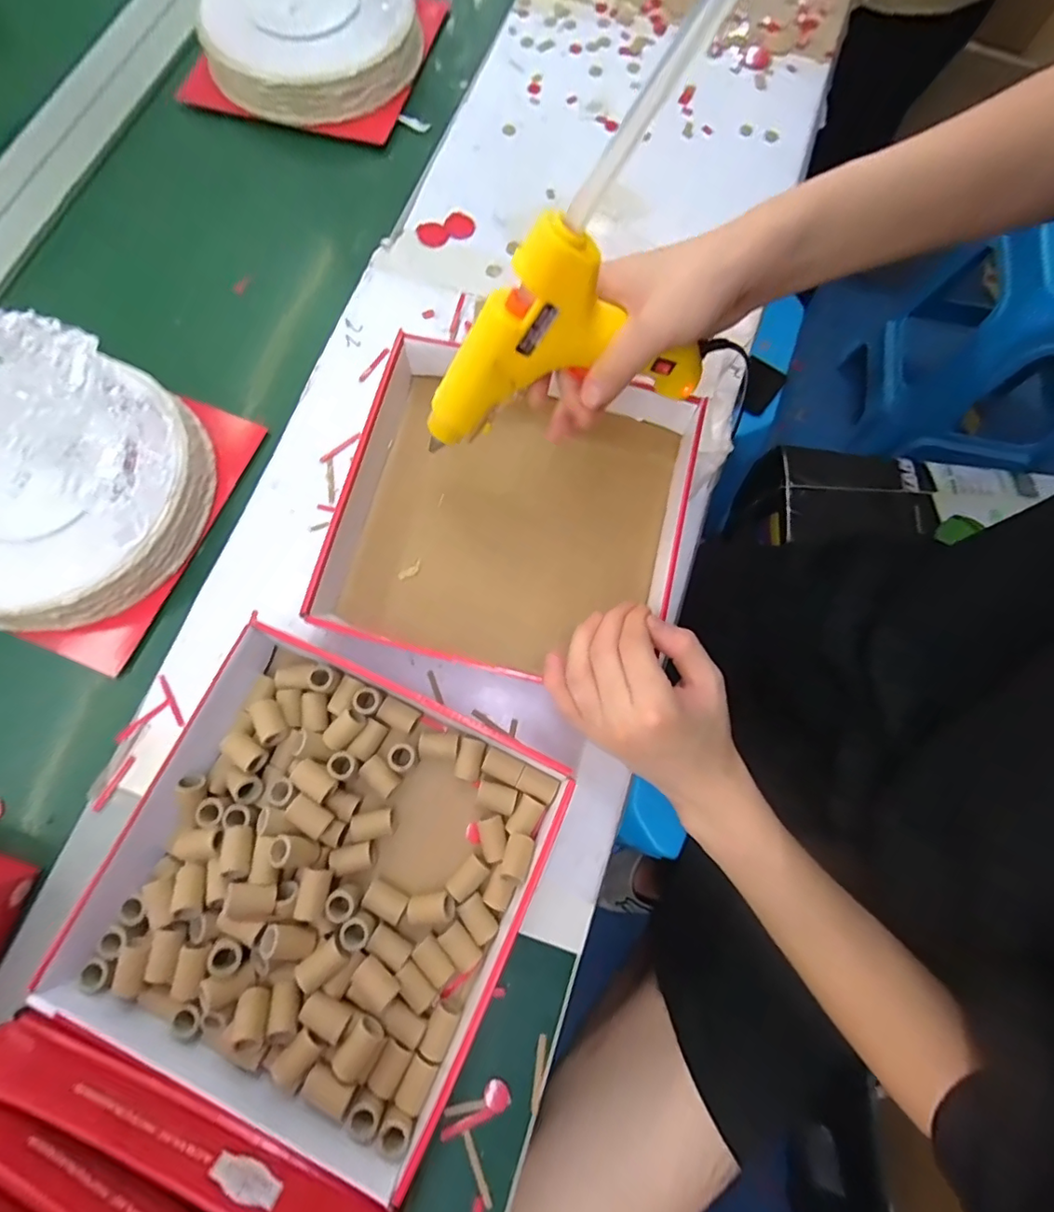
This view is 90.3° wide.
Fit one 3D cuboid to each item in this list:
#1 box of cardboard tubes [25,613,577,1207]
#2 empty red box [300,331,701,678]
[{"bbox_3d":[-0.123,0.162,0.326,0.239,0.045,0.232,24,77,4],"label":"box of cardboard tubes"},{"bbox_3d":[-0.010,-0.068,0.397,0.249,0.041,0.227,12,76,1],"label":"empty red box"}]

